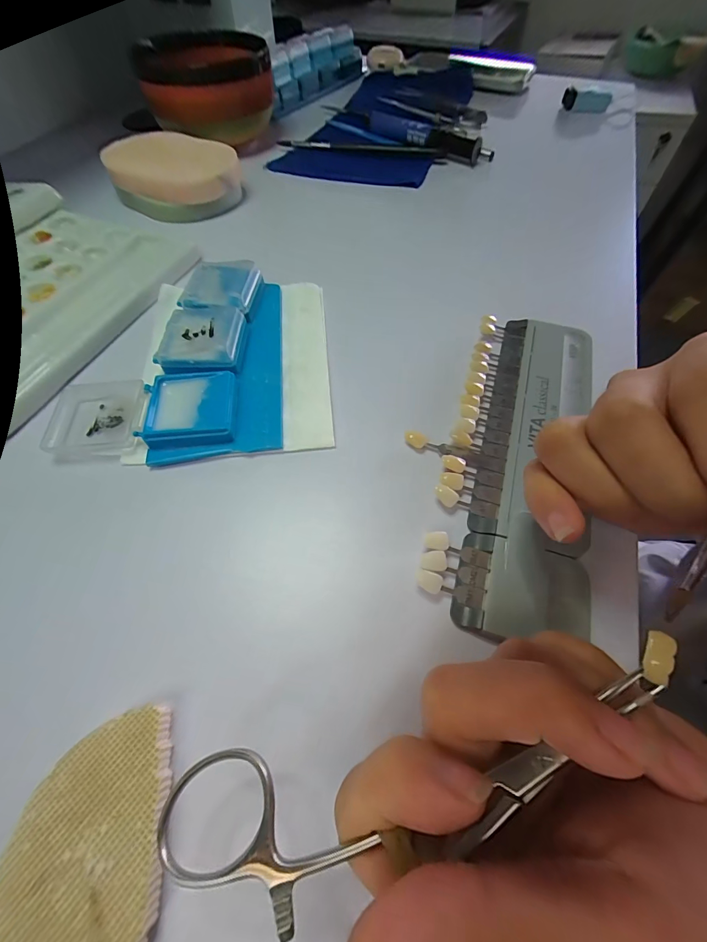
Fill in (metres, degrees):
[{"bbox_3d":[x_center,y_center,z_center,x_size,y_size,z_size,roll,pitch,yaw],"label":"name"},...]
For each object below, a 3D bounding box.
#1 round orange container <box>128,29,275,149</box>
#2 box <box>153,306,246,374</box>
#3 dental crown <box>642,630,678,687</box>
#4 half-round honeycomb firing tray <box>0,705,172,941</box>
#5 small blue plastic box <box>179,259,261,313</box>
[{"bbox_3d":[-0.139,-0.363,0.348,0.114,0.060,0.124,-19,62,-12],"label":"round orange container"},{"bbox_3d":[-0.085,-0.075,0.205,0.043,0.015,0.042,-2,59,-1],"label":"box"},{"bbox_3d":[0.068,0.041,0.081,0.004,0.004,0.011,22,72,11],"label":"dental crown"},{"bbox_3d":[-0.075,0.114,0.101,0.043,0.007,0.074,-9,61,-7],"label":"half-round honeycomb firing tray"},{"bbox_3d":[-0.083,-0.116,0.231,0.044,0.015,0.045,3,59,2],"label":"small blue plastic box"}]

